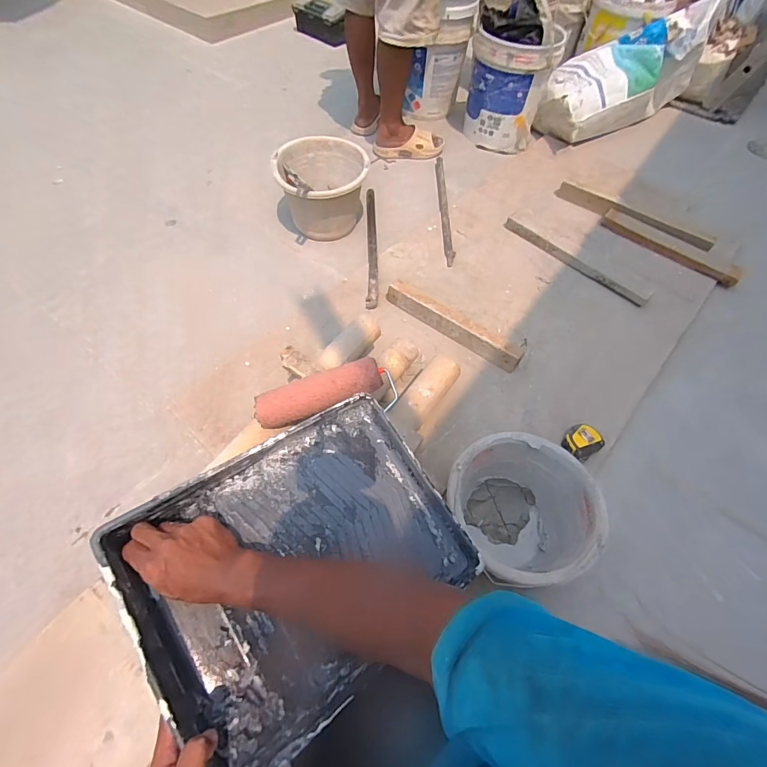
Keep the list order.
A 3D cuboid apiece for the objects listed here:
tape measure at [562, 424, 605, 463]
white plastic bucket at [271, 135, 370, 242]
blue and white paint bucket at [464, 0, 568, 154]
[{"bbox_3d":[0.433,0.127,0.893,0.074,0.033,0.070,-30,65,-18],"label":"tape measure"},{"bbox_3d":[-0.181,-0.577,1.215,0.249,0.176,0.252,1,60,-2],"label":"white plastic bucket"},{"bbox_3d":[0.456,-1.124,1.460,0.292,0.395,0.307,12,59,4],"label":"blue and white paint bucket"}]

